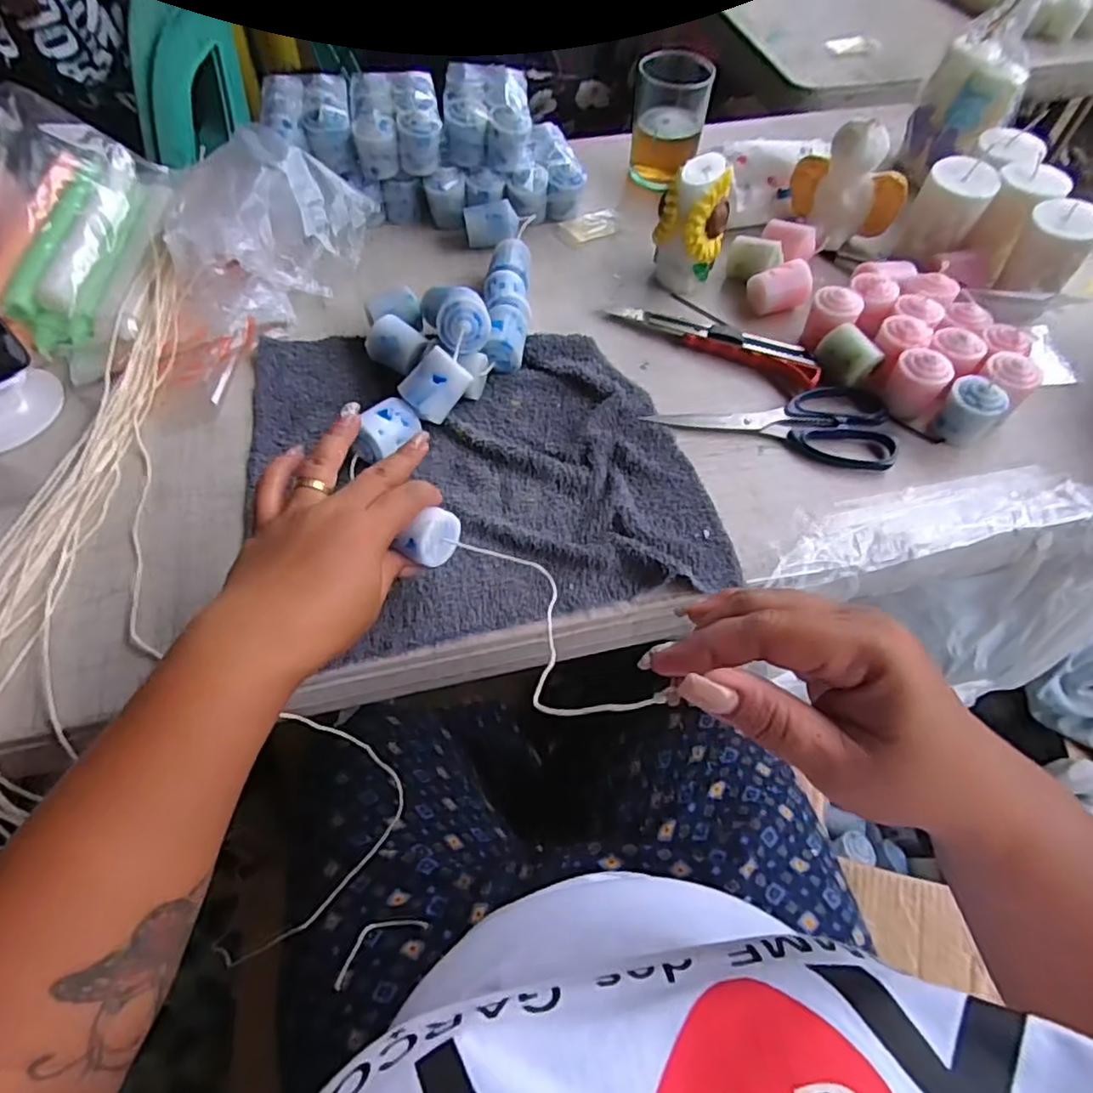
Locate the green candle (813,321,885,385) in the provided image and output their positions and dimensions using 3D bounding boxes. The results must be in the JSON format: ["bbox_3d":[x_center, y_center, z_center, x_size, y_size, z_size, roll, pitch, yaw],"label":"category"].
[{"bbox_3d":[0.234,-0.147,0.505,0.030,0.036,0.044,-34,64,-21],"label":"green candle"}]

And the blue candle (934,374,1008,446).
[{"bbox_3d":[0.310,-0.099,0.472,0.032,0.046,0.032,-8,58,-6],"label":"blue candle"}]

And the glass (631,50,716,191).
[{"bbox_3d":[0.123,-0.430,0.654,0.071,0.100,0.069,12,58,6],"label":"glass"}]

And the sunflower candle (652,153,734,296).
[{"bbox_3d":[0.128,-0.274,0.553,0.052,0.098,0.056,38,64,21],"label":"sunflower candle"}]

